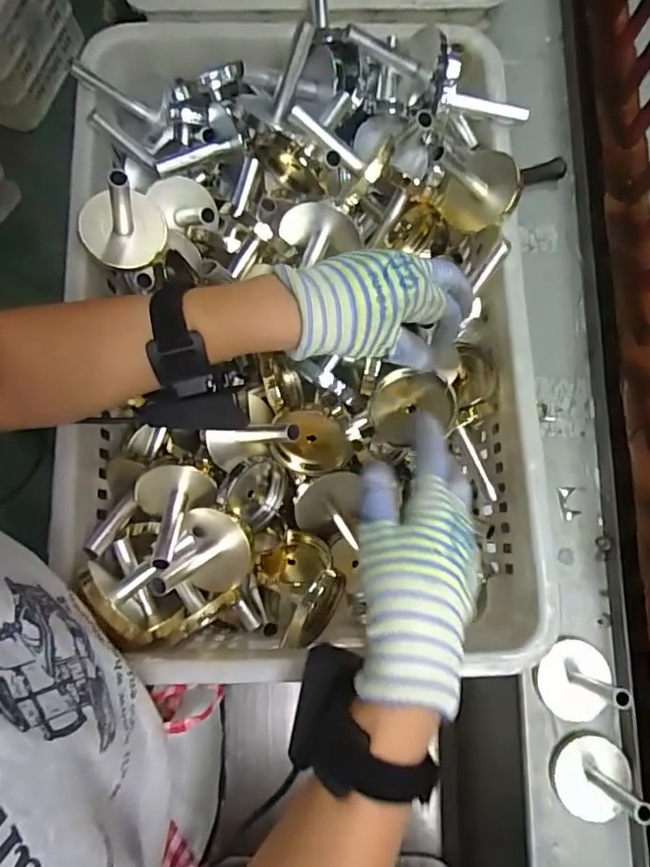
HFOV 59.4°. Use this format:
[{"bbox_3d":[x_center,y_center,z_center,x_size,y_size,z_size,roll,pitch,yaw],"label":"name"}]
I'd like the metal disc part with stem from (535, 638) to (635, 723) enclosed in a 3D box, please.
[{"bbox_3d":[0.214,0.205,0.462,0.059,0.066,0.064,0,79,-1],"label":"metal disc part with stem"}]

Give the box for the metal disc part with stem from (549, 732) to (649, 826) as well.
[{"bbox_3d":[0.222,0.281,0.449,0.059,0.070,0.063,0,79,-1],"label":"metal disc part with stem"}]

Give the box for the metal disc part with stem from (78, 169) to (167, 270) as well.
[{"bbox_3d":[-0.158,-0.162,0.449,0.065,0.043,0.065,-3,102,-16],"label":"metal disc part with stem"}]

